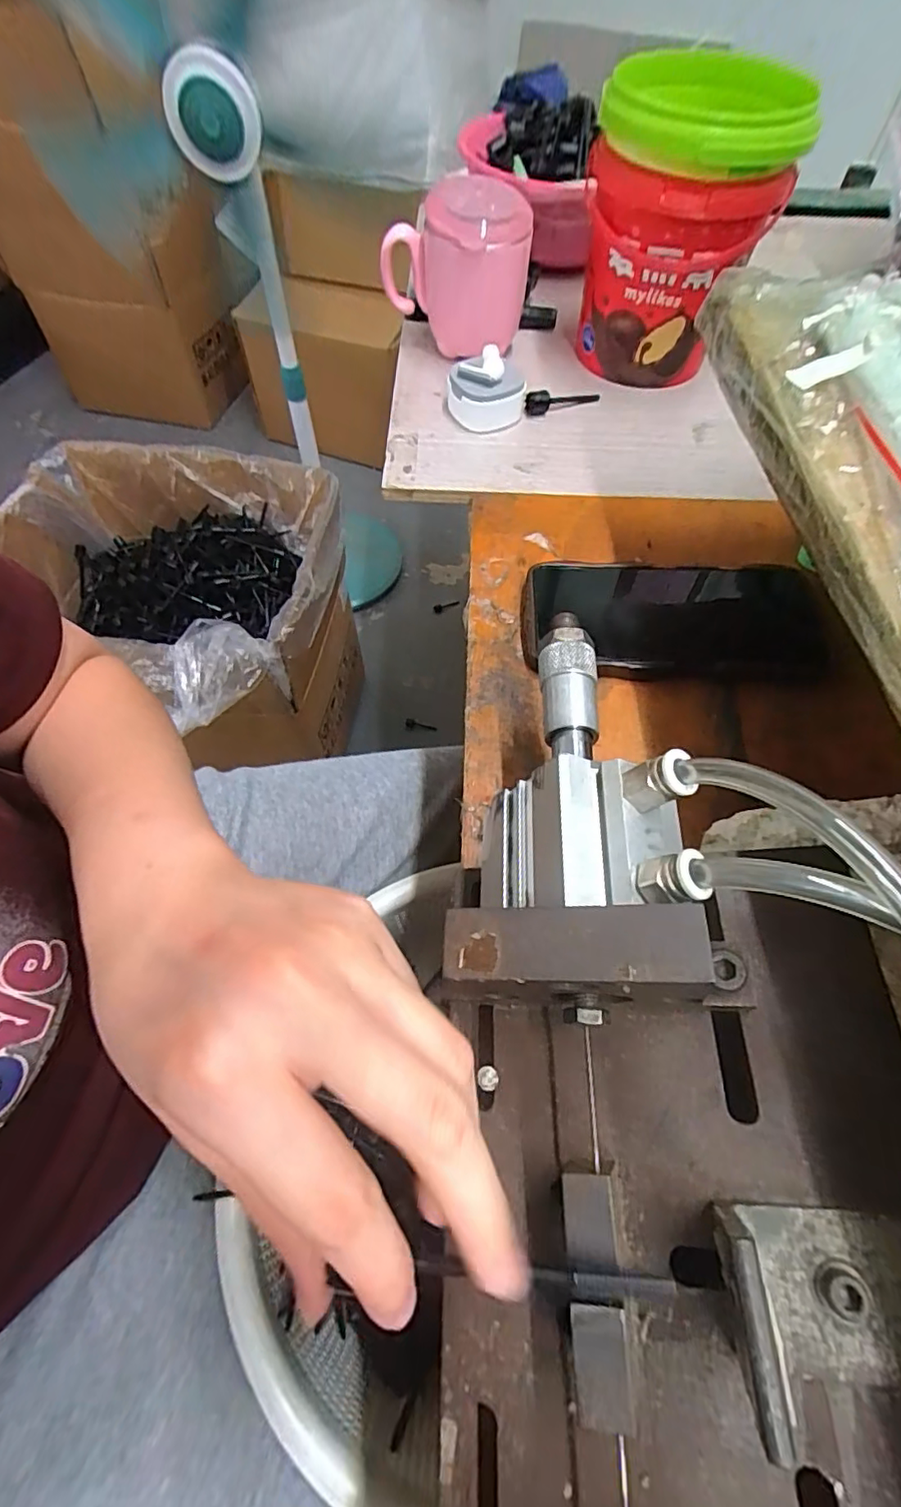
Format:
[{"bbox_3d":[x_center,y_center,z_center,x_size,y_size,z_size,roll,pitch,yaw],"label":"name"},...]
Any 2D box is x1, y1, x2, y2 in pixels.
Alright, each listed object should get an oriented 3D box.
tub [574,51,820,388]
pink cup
[{"bbox_3d":[0.164,-0.387,0.425,0.130,0.162,0.141,8,61,4],"label":"tub"},{"bbox_3d":[0.004,-0.379,0.451,0.109,0.102,0.081,4,61,1],"label":"pink cup"}]

